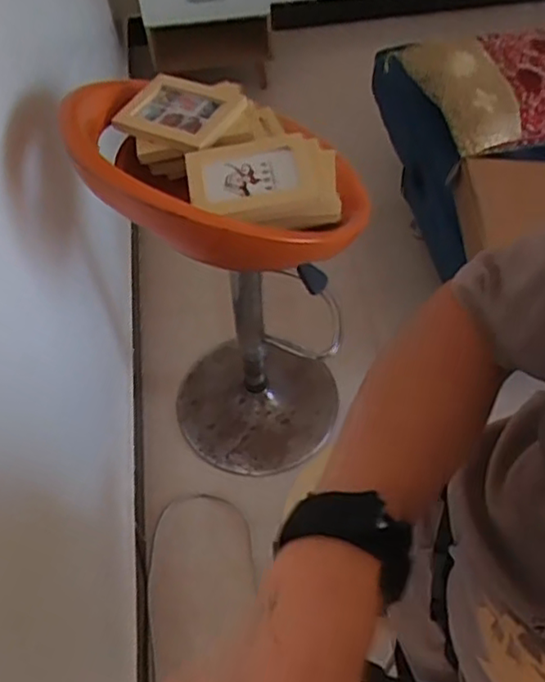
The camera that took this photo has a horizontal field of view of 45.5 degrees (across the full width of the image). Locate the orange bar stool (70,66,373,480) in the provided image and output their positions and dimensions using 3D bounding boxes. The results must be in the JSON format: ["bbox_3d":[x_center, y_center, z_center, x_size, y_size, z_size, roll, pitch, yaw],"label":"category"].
[{"bbox_3d":[-0.057,-0.053,1.223,0.402,0.894,0.372,1,54,4],"label":"orange bar stool"}]

